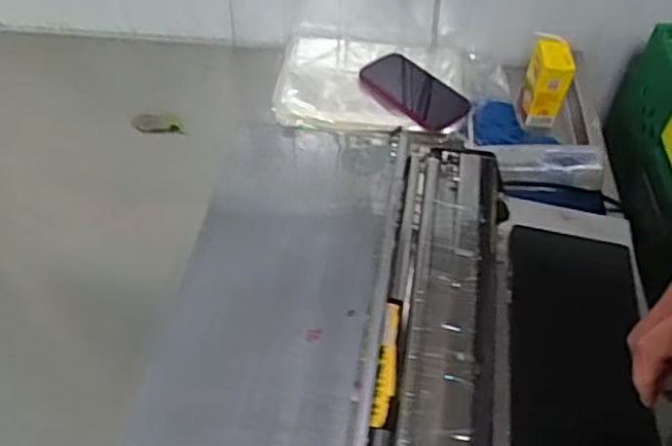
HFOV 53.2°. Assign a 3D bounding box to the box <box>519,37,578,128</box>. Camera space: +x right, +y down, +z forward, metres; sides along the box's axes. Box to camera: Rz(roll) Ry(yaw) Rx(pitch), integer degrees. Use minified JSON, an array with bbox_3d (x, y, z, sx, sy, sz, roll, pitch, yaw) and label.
[{"bbox_3d":[0.310,-0.207,0.989,0.051,0.119,0.066,3,50,0],"label":"box"}]

